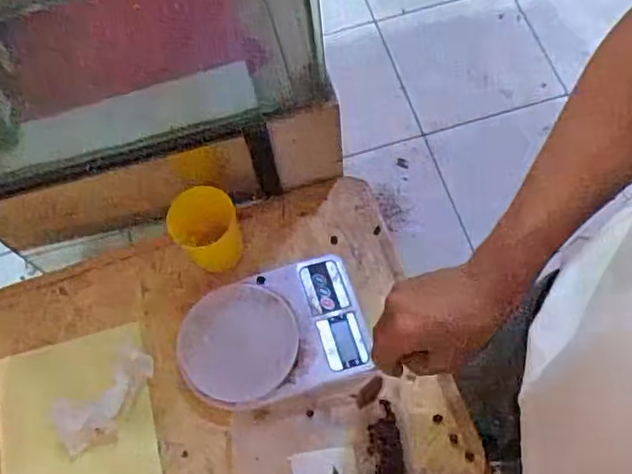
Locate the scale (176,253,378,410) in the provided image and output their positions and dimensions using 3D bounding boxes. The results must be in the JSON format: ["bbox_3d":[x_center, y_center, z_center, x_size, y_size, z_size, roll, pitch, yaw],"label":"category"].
[{"bbox_3d":[-0.046,0.103,0.666,0.195,0.036,0.138,-17,66,-4],"label":"scale"}]

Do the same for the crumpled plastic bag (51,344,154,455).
[{"bbox_3d":[-0.222,0.173,0.657,0.064,0.022,0.117,41,74,19],"label":"crumpled plastic bag"}]

